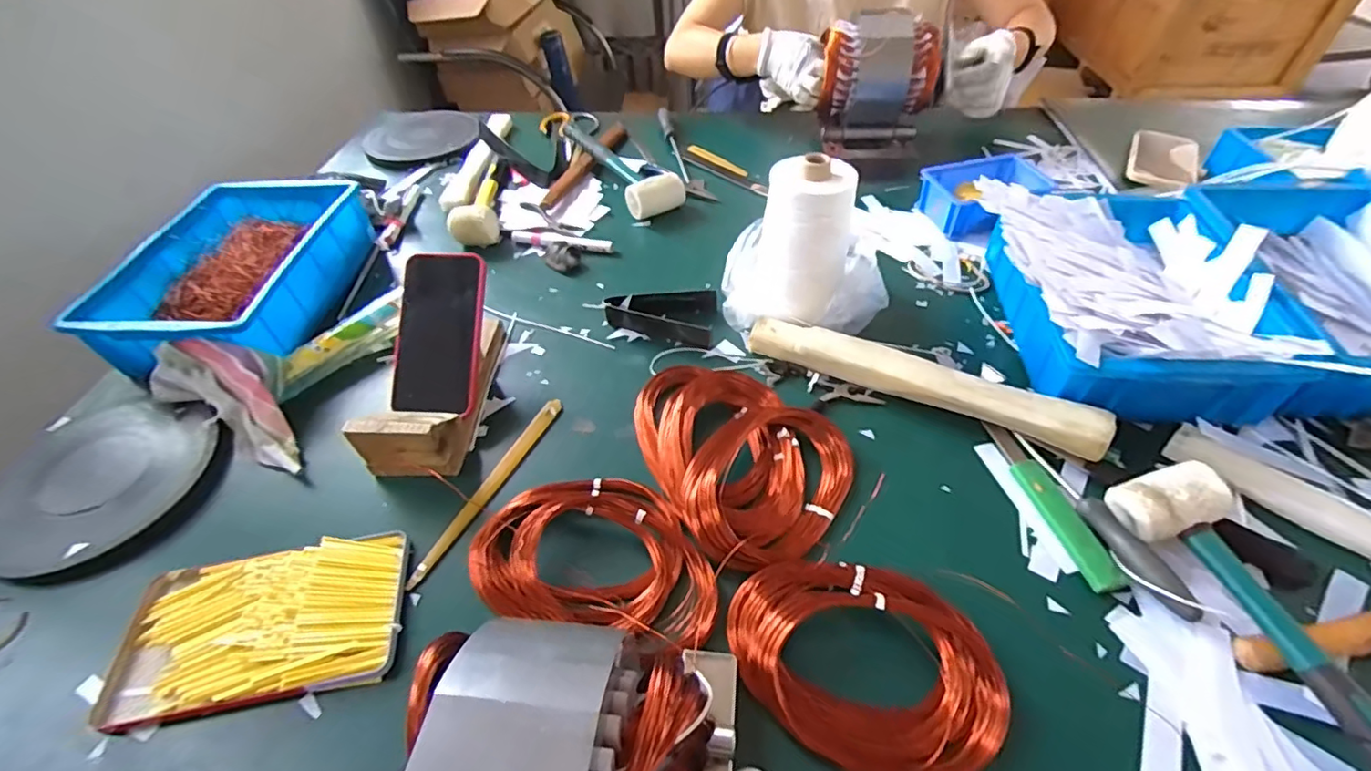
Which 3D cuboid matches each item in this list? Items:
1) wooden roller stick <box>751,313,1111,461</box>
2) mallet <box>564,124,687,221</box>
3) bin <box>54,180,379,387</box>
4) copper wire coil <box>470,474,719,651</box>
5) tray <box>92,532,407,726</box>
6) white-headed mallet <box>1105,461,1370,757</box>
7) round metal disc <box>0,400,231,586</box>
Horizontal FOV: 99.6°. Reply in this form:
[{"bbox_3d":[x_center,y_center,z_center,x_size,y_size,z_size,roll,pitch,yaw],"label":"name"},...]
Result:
[{"bbox_3d":[0.225,-0.004,0.576,0.334,0.041,0.046,21,52,20],"label":"wooden roller stick"},{"bbox_3d":[-0.102,-0.342,0.891,0.084,0.050,0.266,-25,51,-19],"label":"mallet"},{"bbox_3d":[-0.537,-0.138,0.716,0.202,0.105,0.335,-2,48,1],"label":"bin"},{"bbox_3d":[-0.070,0.130,0.478,0.198,0.029,0.130,8,49,9],"label":"copper wire coil"},{"bbox_3d":[-0.319,0.180,0.442,0.191,0.019,0.113,-10,48,-7],"label":"tray"},{"bbox_3d":[0.401,0.181,0.379,0.063,0.045,0.283,-9,48,-5],"label":"white-headed mallet"},{"bbox_3d":[-0.522,0.087,0.520,0.169,0.035,0.172,-2,49,2],"label":"round metal disc"}]

